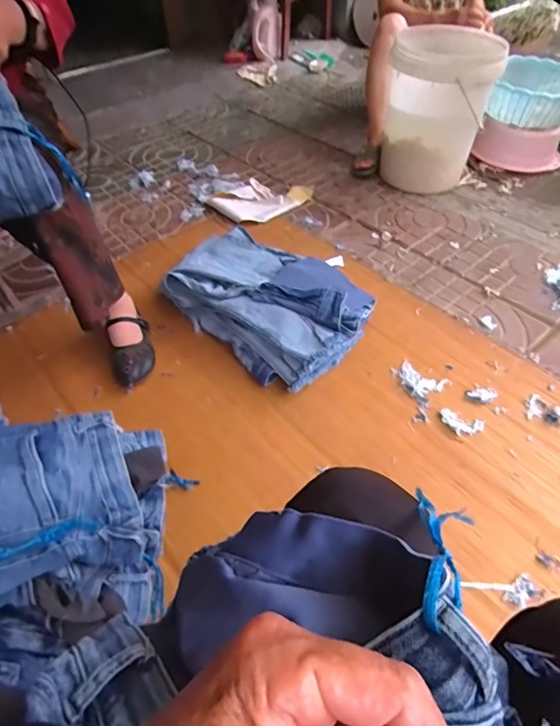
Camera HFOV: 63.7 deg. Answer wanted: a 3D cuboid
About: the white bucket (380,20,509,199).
[{"bbox_3d":[0.500,-0.806,1.444,0.302,0.411,0.340,9,47,12],"label":"white bucket"}]

